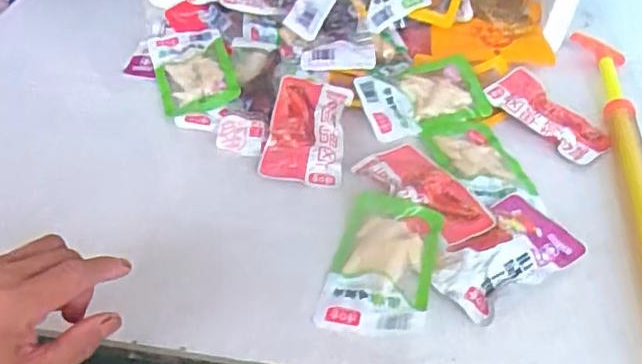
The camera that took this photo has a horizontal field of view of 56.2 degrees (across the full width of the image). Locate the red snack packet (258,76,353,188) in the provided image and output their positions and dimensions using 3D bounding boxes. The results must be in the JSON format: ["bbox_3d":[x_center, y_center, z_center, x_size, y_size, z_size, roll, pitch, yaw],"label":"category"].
[{"bbox_3d":[-0.013,-0.056,0.606,0.076,0.023,0.138,7,47,1],"label":"red snack packet"}]

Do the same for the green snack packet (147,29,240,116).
[{"bbox_3d":[-0.139,-0.125,0.658,0.081,0.022,0.143,-10,45,-17],"label":"green snack packet"}]

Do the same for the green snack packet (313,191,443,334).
[{"bbox_3d":[0.051,0.062,0.490,0.080,0.014,0.143,13,43,8],"label":"green snack packet"}]

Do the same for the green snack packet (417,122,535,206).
[{"bbox_3d":[0.155,-0.022,0.598,0.076,0.013,0.120,-12,45,-19],"label":"green snack packet"}]

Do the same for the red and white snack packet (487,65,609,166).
[{"bbox_3d":[0.250,-0.075,0.657,0.134,0.021,0.076,34,49,28],"label":"red and white snack packet"}]

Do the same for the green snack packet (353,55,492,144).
[{"bbox_3d":[0.110,-0.092,0.647,0.132,0.014,0.086,-17,69,-15],"label":"green snack packet"}]

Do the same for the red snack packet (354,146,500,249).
[{"bbox_3d":[0.097,0.007,0.550,0.063,0.019,0.137,-24,50,-28],"label":"red snack packet"}]

